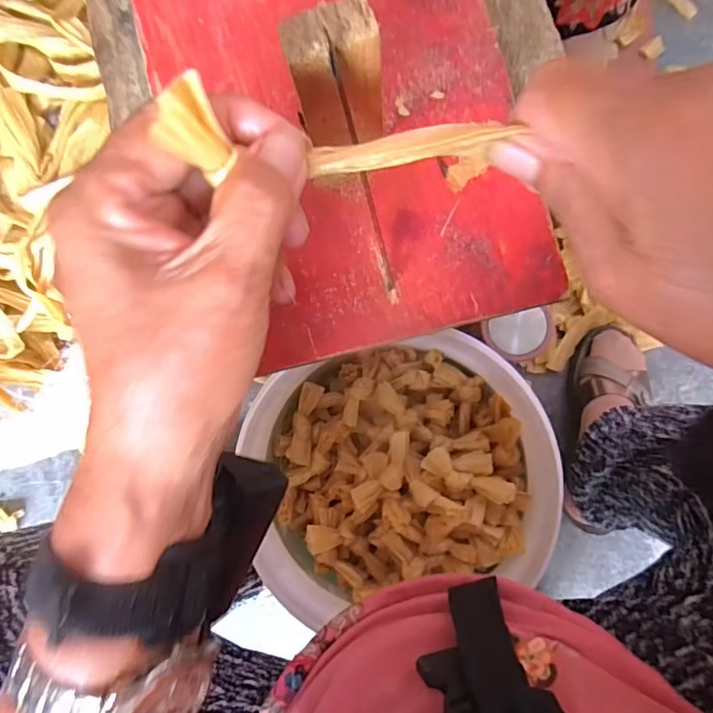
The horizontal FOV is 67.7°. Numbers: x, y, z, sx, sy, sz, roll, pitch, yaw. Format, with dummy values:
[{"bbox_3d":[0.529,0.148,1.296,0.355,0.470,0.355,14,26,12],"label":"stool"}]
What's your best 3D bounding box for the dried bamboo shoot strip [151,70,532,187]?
[{"bbox_3d":[-0.004,-0.066,0.162,0.103,0.026,0.014,-2,84,-17],"label":"dried bamboo shoot strip"}]

